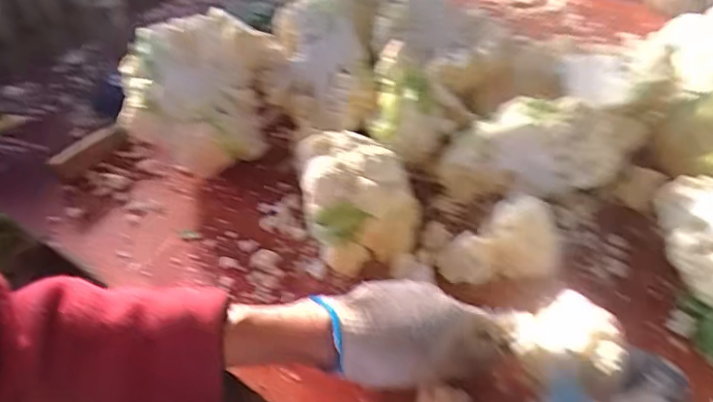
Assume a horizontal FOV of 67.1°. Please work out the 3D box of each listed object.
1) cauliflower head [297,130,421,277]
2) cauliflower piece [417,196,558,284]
[{"bbox_3d":[0.000,-0.014,0.517,0.102,0.070,0.140,-9,46,-7],"label":"cauliflower head"},{"bbox_3d":[0.121,0.034,0.482,0.120,0.048,0.058,-5,46,-3],"label":"cauliflower piece"}]

